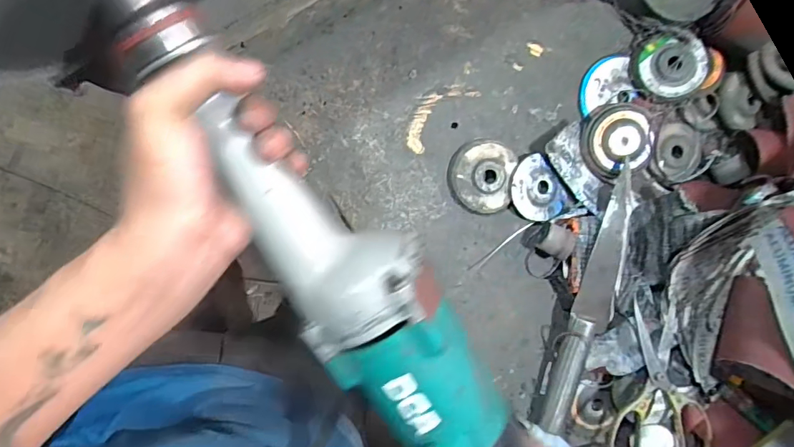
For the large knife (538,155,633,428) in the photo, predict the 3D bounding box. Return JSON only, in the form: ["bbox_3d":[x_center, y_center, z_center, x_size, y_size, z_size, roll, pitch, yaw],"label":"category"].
[{"bbox_3d":[0.226,0.092,0.540,0.048,0.030,0.303,13,93,-9],"label":"large knife"}]

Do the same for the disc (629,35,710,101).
[{"bbox_3d":[0.308,-0.173,0.524,0.079,0.012,0.066,9,96,8],"label":"disc"}]

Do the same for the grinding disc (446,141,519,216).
[{"bbox_3d":[0.094,-0.053,0.519,0.072,0.015,0.079,-1,95,-8],"label":"grinding disc"}]

